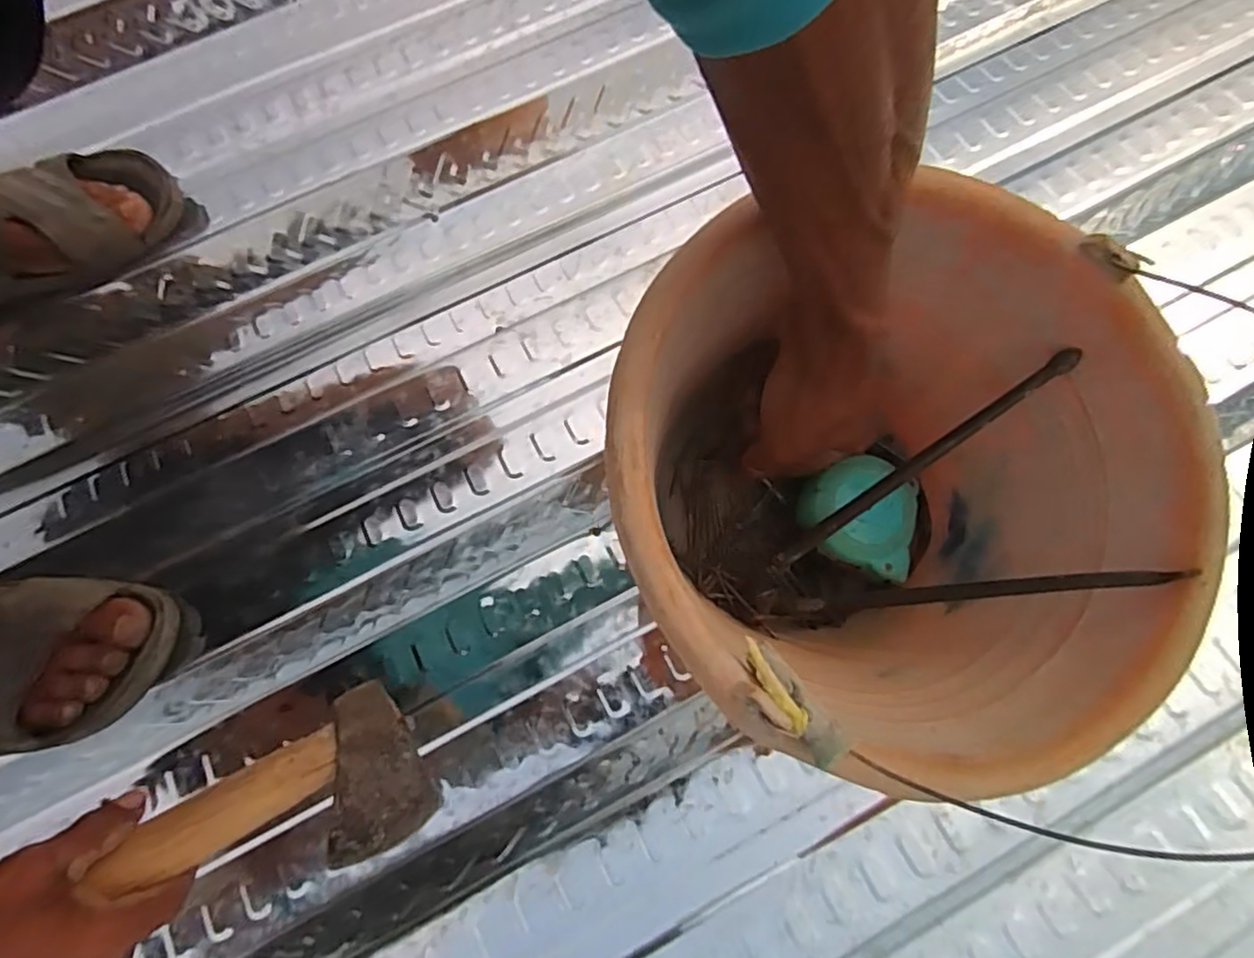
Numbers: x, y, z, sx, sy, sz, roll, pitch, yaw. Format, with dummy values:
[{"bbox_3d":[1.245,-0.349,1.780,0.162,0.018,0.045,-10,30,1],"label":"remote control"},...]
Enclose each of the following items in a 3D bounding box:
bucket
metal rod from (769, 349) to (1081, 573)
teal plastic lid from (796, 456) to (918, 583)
[{"bbox_3d":[0.121,0.021,0.354,0.245,0.212,0.250,-1,71,2],"label":"bucket"},{"bbox_3d":[0.161,-0.004,0.378,0.197,0.016,0.012,-43,70,30],"label":"metal rod"},{"bbox_3d":[0.154,0.022,0.434,0.077,0.016,0.077,1,80,-7],"label":"teal plastic lid"}]

